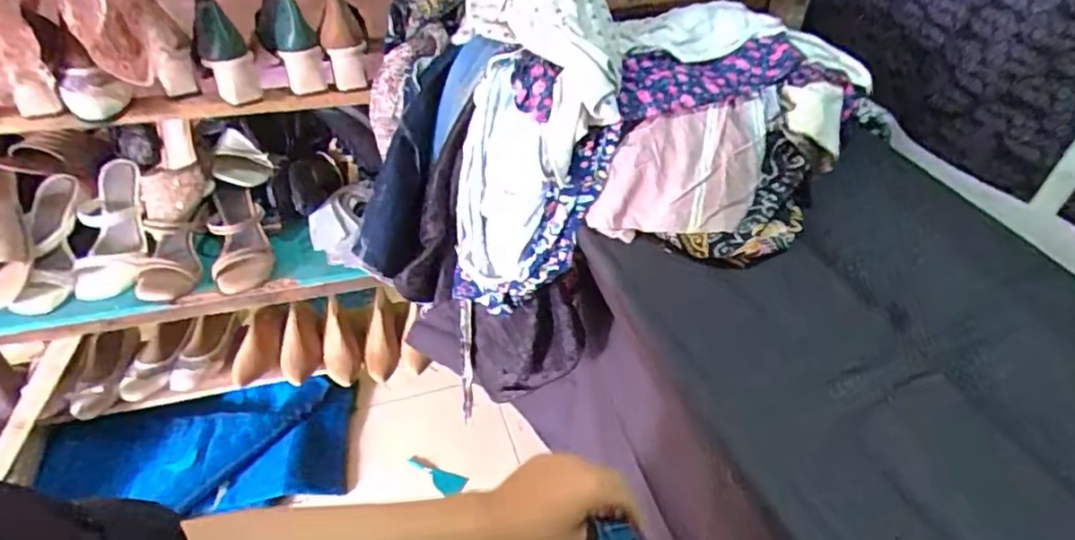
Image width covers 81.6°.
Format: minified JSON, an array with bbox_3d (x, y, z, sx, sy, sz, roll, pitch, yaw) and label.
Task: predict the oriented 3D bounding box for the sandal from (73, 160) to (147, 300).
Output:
[{"bbox_3d":[-0.658,-0.070,0.965,0.092,0.056,0.230,-4,68,-10],"label":"sandal"}]

